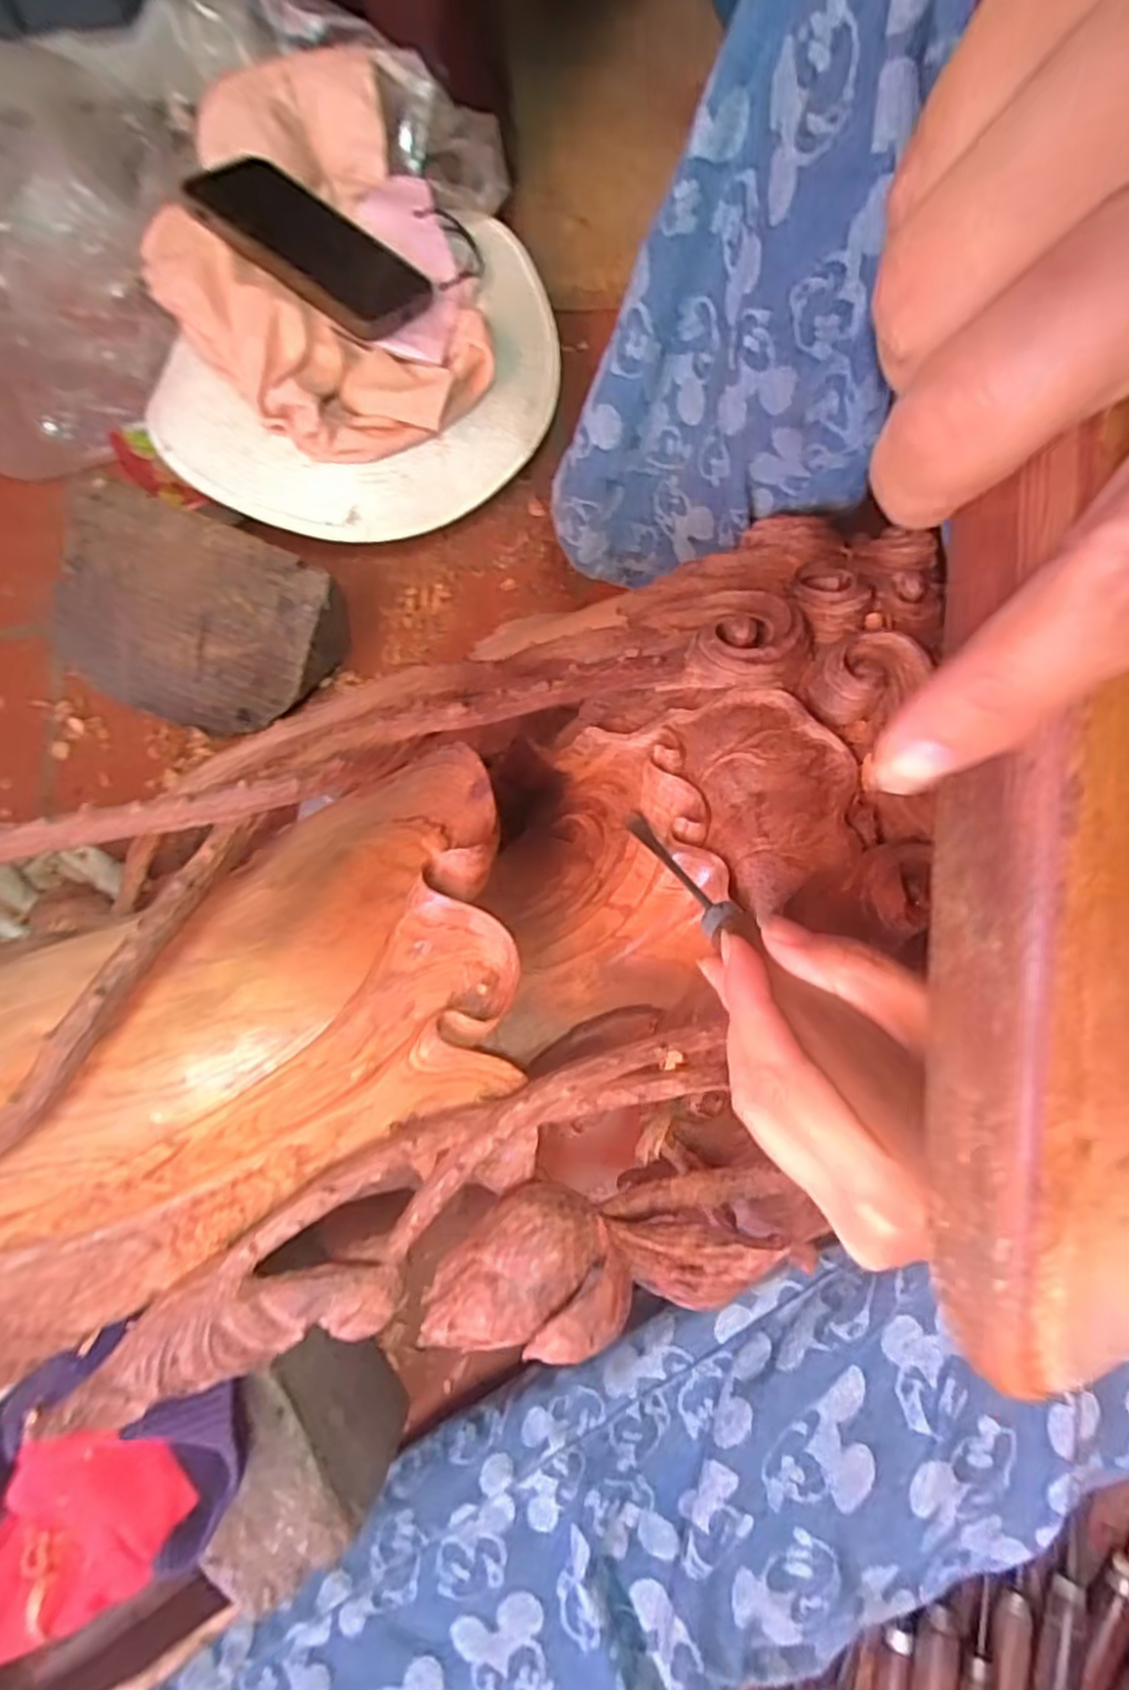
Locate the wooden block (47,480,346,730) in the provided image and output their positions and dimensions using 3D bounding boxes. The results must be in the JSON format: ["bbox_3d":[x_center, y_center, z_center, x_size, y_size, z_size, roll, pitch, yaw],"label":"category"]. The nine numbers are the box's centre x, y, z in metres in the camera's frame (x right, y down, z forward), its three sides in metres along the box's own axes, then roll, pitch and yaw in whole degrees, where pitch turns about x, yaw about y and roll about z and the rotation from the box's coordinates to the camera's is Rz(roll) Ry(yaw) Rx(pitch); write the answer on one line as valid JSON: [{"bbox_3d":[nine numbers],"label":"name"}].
[{"bbox_3d":[-0.270,-0.161,0.539,0.202,0.080,0.132,22,75,7],"label":"wooden block"}]

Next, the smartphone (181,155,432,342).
[{"bbox_3d":[-0.173,-0.411,0.514,0.157,0.017,0.092,36,56,-4],"label":"smartphone"}]

